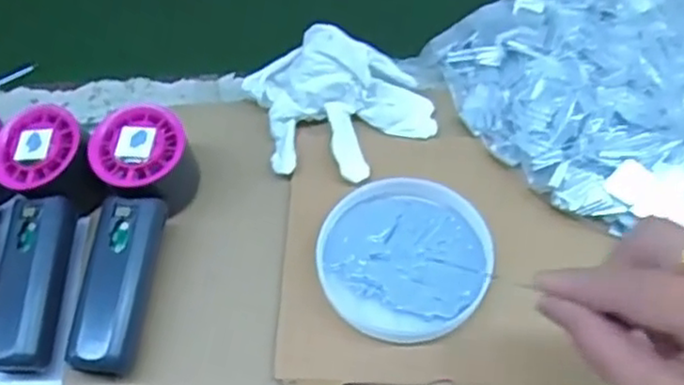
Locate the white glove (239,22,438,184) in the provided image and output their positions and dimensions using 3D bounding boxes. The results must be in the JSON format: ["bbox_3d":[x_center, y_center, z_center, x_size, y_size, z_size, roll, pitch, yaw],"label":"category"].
[{"bbox_3d":[-0.001,-0.064,0.465,0.109,0.035,0.101,-2,58,2],"label":"white glove"}]

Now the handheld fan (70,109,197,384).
[{"bbox_3d":[-0.124,0.027,0.418,0.055,0.055,0.156,-1,58,3],"label":"handheld fan"}]

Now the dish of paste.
[{"bbox_3d":[0.037,0.037,0.424,0.099,0.010,0.104,-2,59,3],"label":"dish of paste"}]

